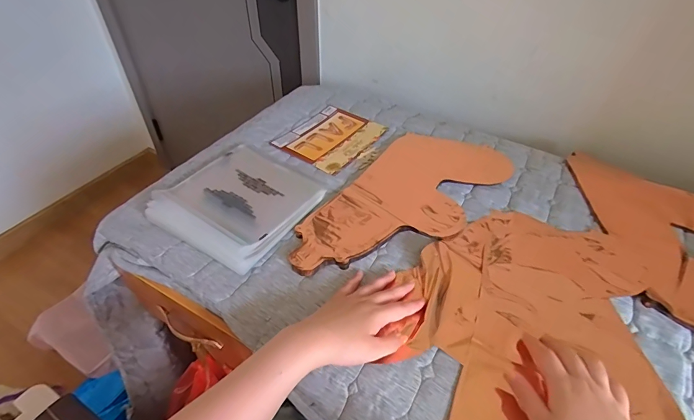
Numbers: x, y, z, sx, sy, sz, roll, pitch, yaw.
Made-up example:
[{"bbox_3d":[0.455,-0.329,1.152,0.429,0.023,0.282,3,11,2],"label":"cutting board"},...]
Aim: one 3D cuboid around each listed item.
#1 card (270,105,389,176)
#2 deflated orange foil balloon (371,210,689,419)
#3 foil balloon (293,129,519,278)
[{"bbox_3d":[-0.033,-0.150,0.775,0.162,0.009,0.188,29,49,26],"label":"card"},{"bbox_3d":[0.229,0.156,0.463,0.301,0.023,0.410,12,44,11],"label":"deflated orange foil balloon"},{"bbox_3d":[0.098,-0.023,0.639,0.205,0.010,0.435,32,51,28],"label":"foil balloon"}]

